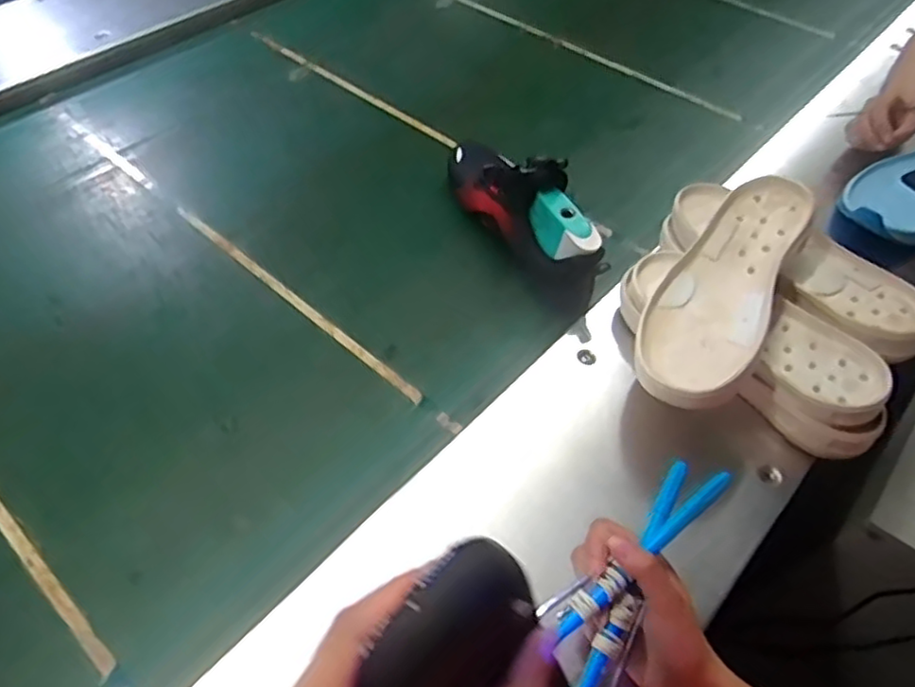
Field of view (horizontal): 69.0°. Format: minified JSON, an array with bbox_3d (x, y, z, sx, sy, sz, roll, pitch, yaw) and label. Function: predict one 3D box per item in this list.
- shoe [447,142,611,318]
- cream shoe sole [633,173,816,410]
[{"bbox_3d":[0.058,-0.165,0.712,0.083,0.092,0.293,-15,51,-13],"label":"shoe"},{"bbox_3d":[0.233,-0.053,0.572,0.096,0.053,0.251,29,55,22],"label":"cream shoe sole"}]

